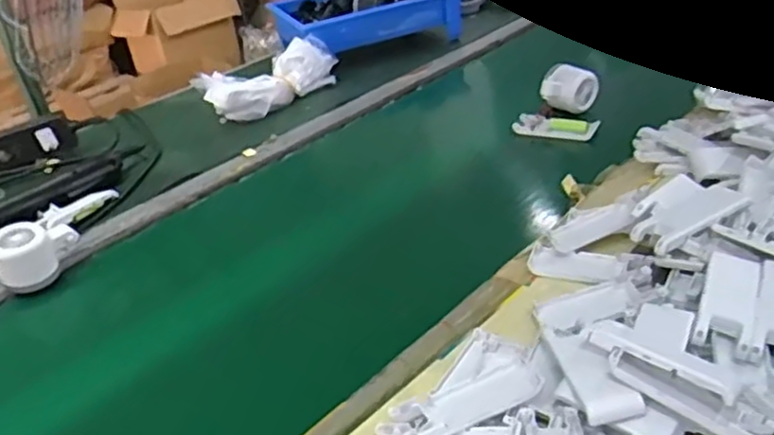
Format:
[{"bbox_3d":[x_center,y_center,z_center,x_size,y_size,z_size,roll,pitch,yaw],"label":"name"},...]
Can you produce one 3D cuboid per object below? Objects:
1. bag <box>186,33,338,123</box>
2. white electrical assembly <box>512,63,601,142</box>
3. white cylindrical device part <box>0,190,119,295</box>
[{"bbox_3d":[-0.182,-0.214,1.101,0.098,0.076,0.223,20,41,37],"label":"bag"},{"bbox_3d":[0.231,-0.149,0.930,0.105,0.062,0.107,11,36,27],"label":"white electrical assembly"},{"bbox_3d":[-0.378,0.006,0.800,0.074,0.057,0.184,-4,32,6],"label":"white cylindrical device part"}]

